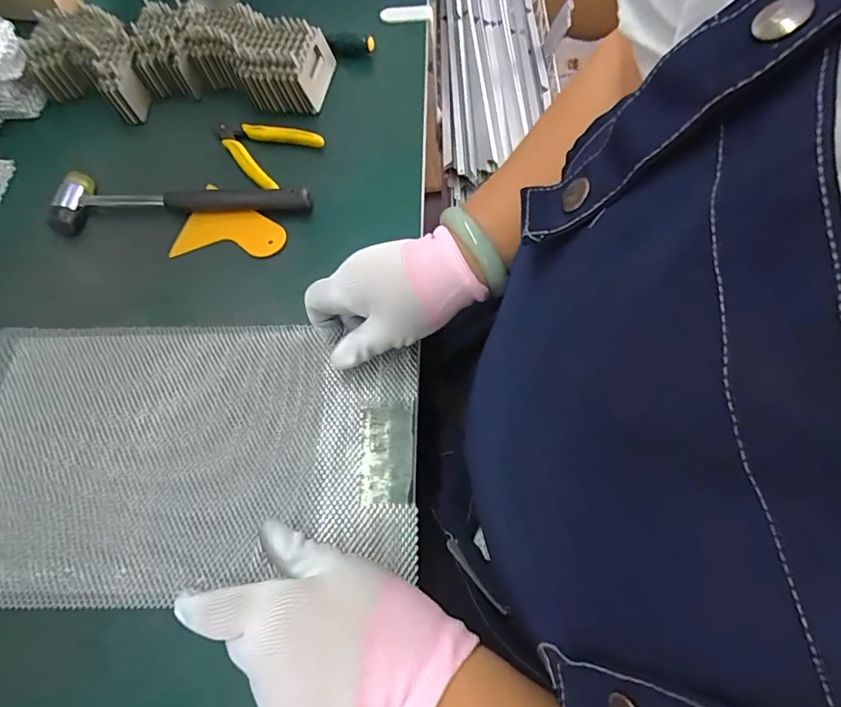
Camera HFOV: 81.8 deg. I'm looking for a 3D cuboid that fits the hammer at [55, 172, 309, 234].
[{"bbox_3d":[-0.221,-0.148,0.454,0.236,0.023,0.056,-6,64,0],"label":"hammer"}]

